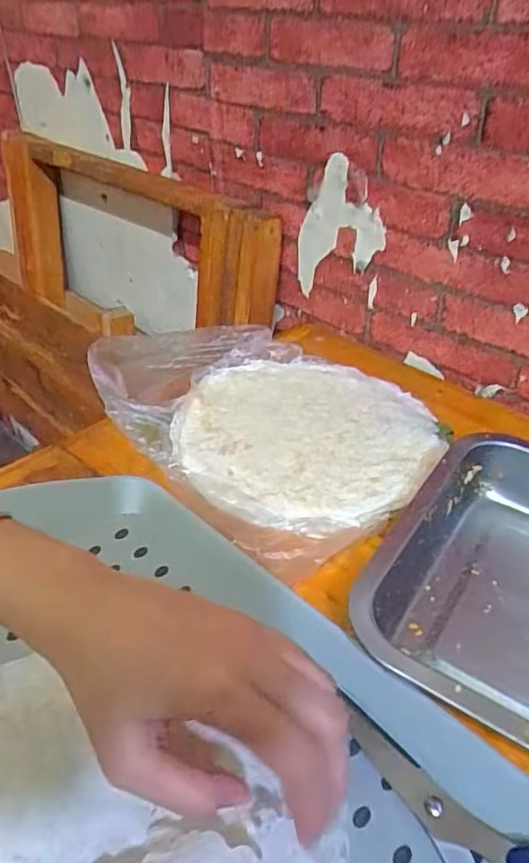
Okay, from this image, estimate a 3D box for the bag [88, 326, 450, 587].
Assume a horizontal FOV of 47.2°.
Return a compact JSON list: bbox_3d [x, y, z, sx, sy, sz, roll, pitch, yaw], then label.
[{"bbox_3d":[0.003,-0.022,0.485,0.211,0.026,0.281,-26,45,-32],"label":"bag"}]

